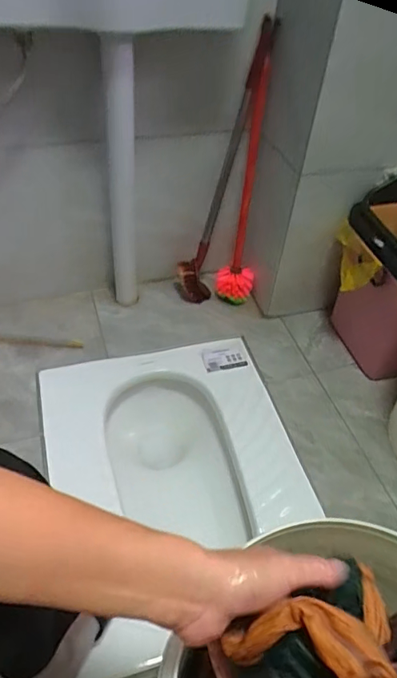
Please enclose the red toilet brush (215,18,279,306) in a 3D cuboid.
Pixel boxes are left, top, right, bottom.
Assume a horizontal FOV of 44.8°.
[{"bbox_3d":[0.104,-0.317,1.009,0.087,0.542,0.168,9,46,3],"label":"red toilet brush"}]

